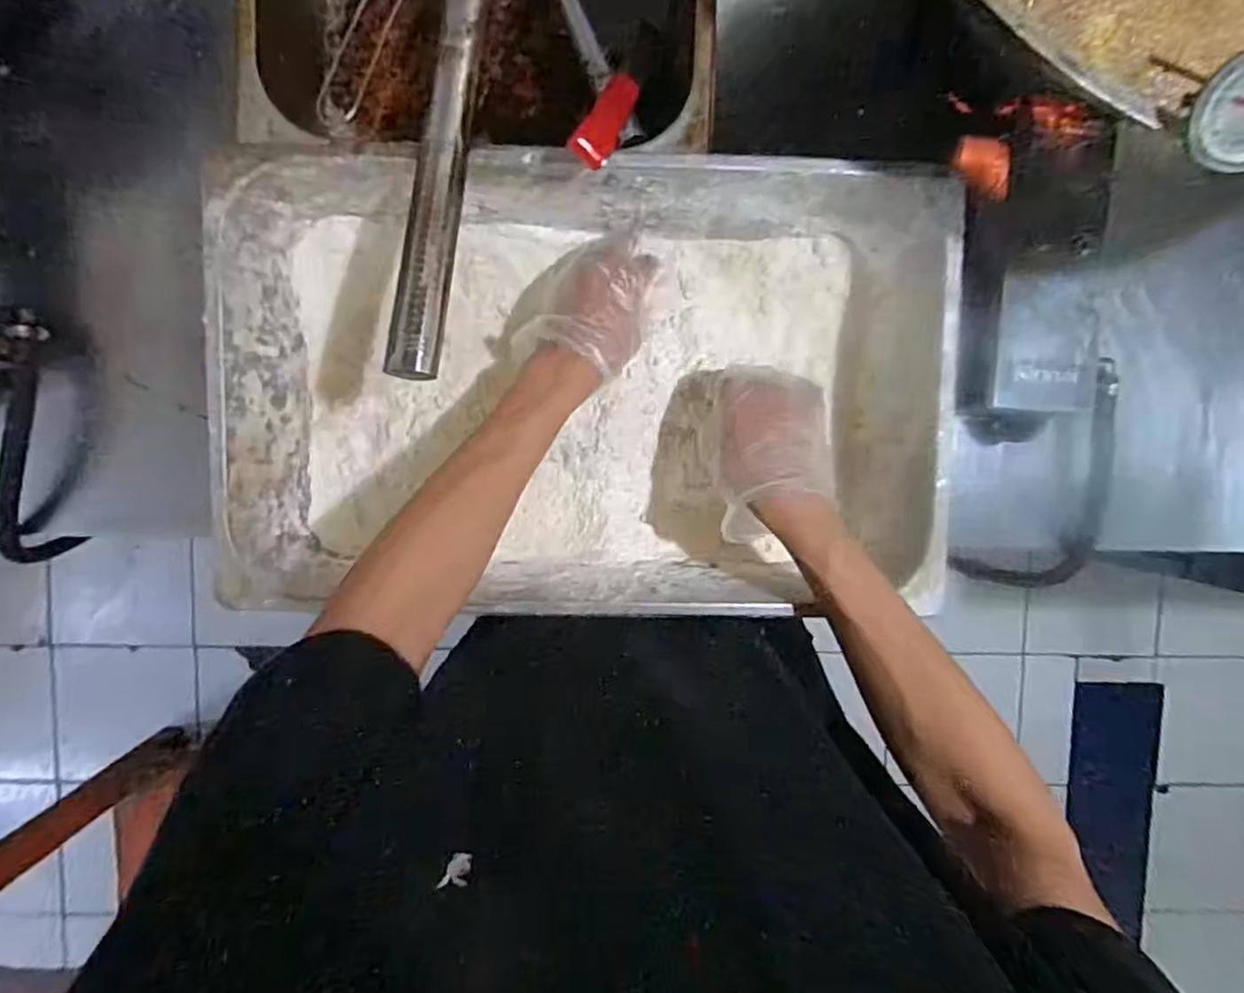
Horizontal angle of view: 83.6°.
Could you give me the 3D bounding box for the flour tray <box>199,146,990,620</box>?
[{"bbox_3d":[-0.022,-0.082,0.549,0.511,0.157,0.313,1,95,1],"label":"flour tray"}]

